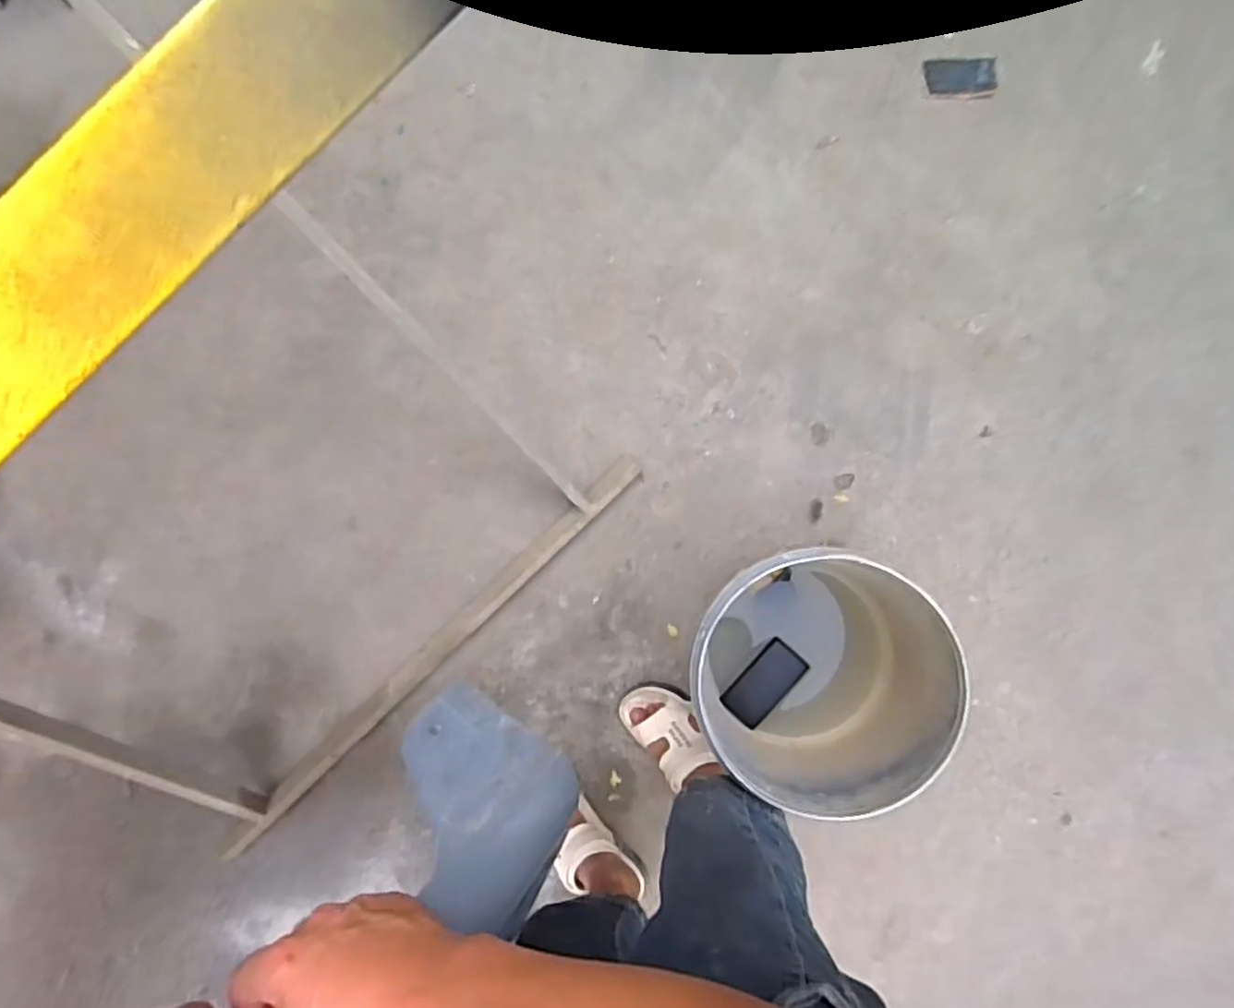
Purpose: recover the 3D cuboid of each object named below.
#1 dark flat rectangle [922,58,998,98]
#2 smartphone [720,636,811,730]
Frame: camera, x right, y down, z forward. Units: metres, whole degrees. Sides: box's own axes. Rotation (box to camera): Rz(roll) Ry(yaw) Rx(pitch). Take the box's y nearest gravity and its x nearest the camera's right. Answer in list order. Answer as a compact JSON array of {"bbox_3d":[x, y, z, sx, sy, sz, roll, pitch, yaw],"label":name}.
[{"bbox_3d":[0.588,-0.732,1.148,0.122,0.014,0.070,5,88,4],"label":"dark flat rectangle"},{"bbox_3d":[0.225,0.274,1.015,0.068,0.015,0.130,42,90,6],"label":"smartphone"}]

